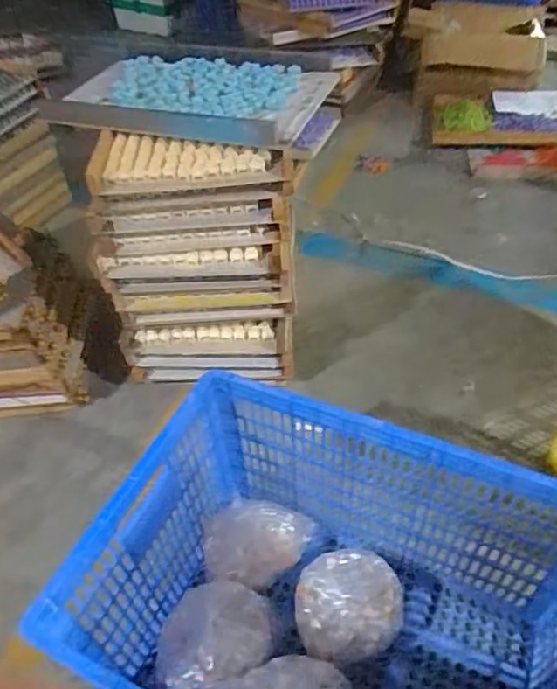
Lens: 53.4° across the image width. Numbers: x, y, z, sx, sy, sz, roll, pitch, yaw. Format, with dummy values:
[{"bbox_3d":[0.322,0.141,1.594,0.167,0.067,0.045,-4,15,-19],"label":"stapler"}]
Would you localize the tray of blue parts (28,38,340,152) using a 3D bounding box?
[{"bbox_3d":[-0.179,-0.581,1.248,0.545,0.076,0.397,8,47,11],"label":"tray of blue parts"}]

